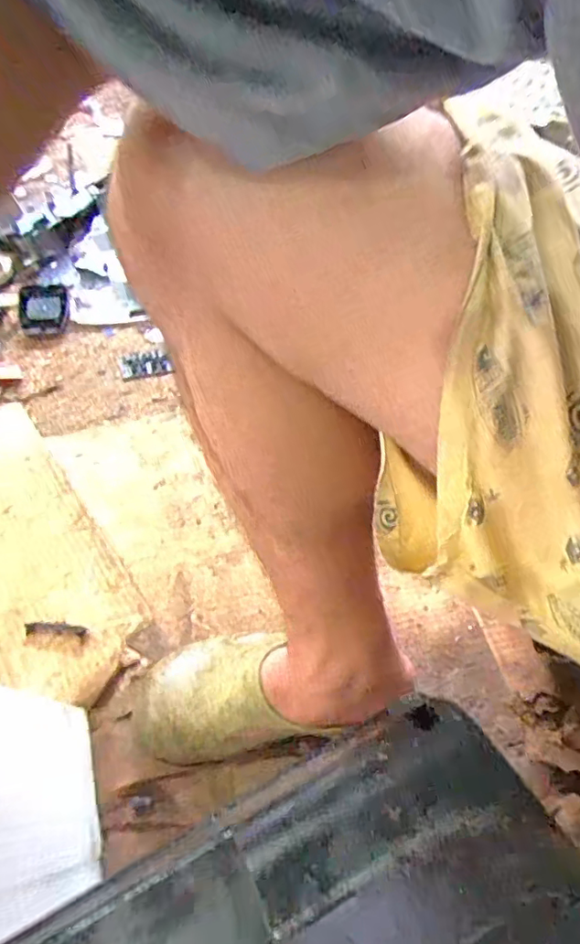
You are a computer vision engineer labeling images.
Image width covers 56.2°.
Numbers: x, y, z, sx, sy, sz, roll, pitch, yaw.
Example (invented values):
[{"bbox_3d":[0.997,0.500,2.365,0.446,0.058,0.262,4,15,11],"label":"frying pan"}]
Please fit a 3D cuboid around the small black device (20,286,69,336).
[{"bbox_3d":[-0.431,-0.283,0.951,0.080,0.018,0.098,-9,76,-15],"label":"small black device"}]

